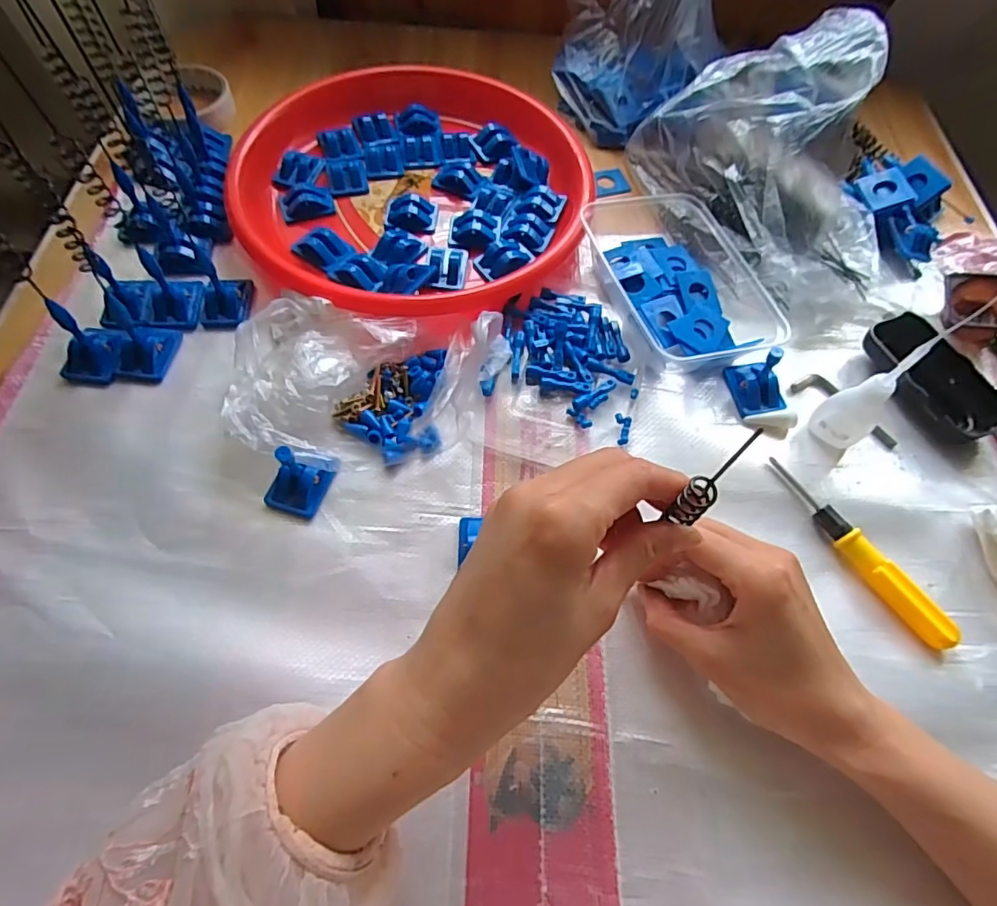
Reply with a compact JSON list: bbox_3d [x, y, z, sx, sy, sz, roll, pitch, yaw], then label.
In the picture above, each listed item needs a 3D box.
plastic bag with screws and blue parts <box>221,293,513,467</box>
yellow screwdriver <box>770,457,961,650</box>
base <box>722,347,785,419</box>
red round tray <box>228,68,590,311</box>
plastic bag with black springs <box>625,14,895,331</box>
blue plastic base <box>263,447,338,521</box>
[{"bbox_3d":[-0.090,-0.051,0.381,0.179,0.035,0.119,5,63,-1],"label":"plastic bag with screws and blue parts"},{"bbox_3d":[0.227,0.059,0.347,0.016,0.017,0.139,-29,68,-16],"label":"yellow screwdriver"},{"bbox_3d":[0.190,-0.056,0.393,0.030,0.045,0.044,-11,64,-8],"label":"base"},{"bbox_3d":[-0.072,-0.237,0.483,0.299,0.049,0.299,1,63,-2],"label":"red round tray"},{"bbox_3d":[0.236,-0.238,0.438,0.128,0.134,0.227,-22,67,-13],"label":"plastic bag with black springs"},{"bbox_3d":[-0.127,0.012,0.342,0.032,0.042,0.042,18,64,6],"label":"blue plastic base"}]

